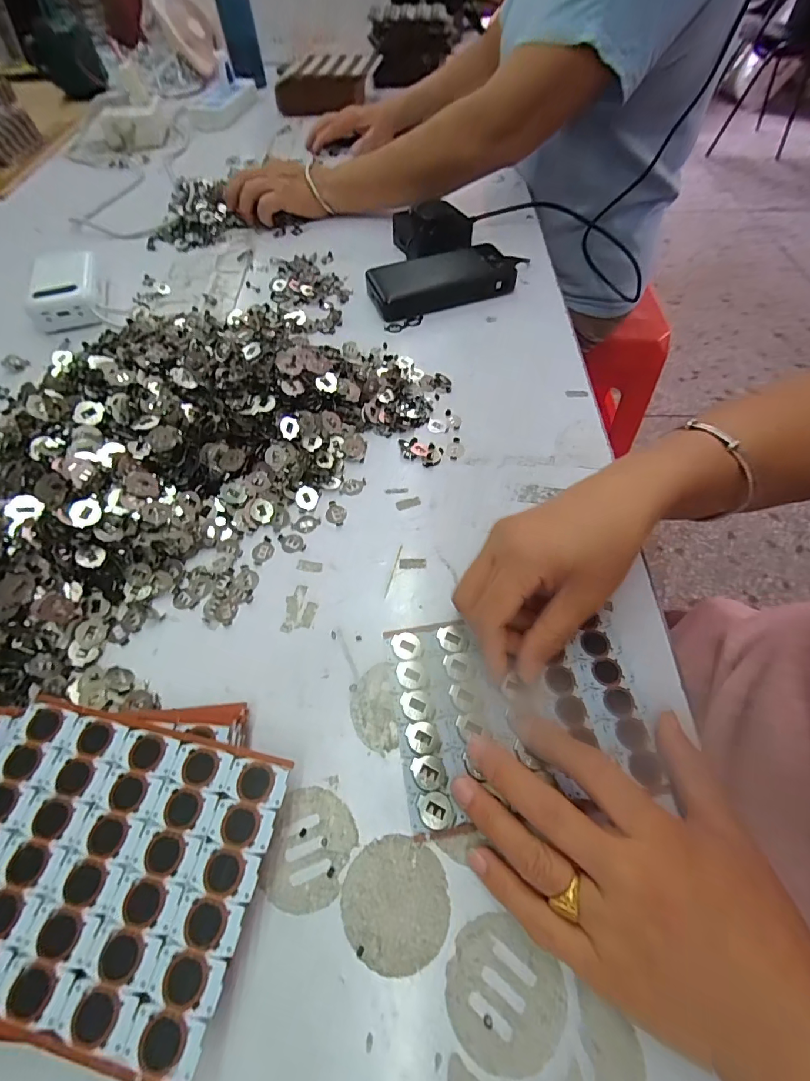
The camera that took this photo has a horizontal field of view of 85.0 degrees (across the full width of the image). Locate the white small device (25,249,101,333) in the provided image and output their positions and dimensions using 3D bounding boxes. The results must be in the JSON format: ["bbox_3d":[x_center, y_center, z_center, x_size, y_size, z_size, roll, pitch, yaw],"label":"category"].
[{"bbox_3d":[-0.376,-0.279,0.494,0.072,0.039,0.116,-16,60,-8],"label":"white small device"}]

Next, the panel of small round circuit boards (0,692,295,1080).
[{"bbox_3d":[-0.142,0.146,0.205,0.148,0.004,0.114,11,60,8],"label":"panel of small round circuit boards"}]

